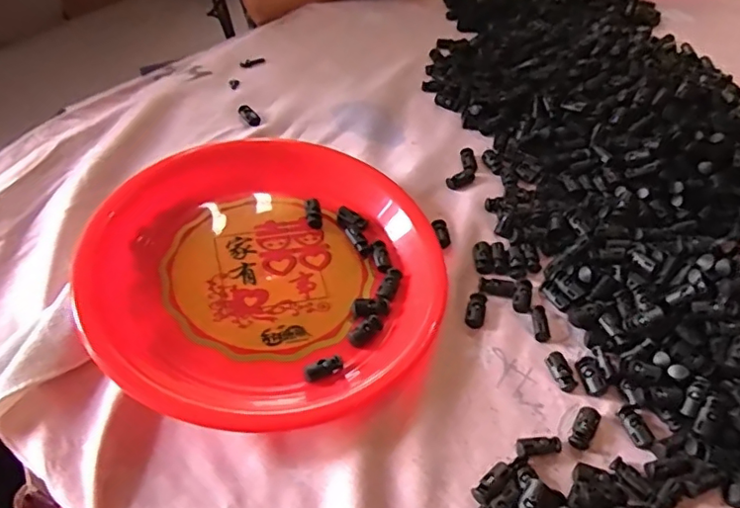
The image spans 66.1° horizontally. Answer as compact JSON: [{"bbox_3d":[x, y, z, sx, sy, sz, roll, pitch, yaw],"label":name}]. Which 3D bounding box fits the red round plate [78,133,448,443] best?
[{"bbox_3d":[-0.077,0.010,0.431,0.254,0.055,0.244,1,49,-1],"label":"red round plate"}]

